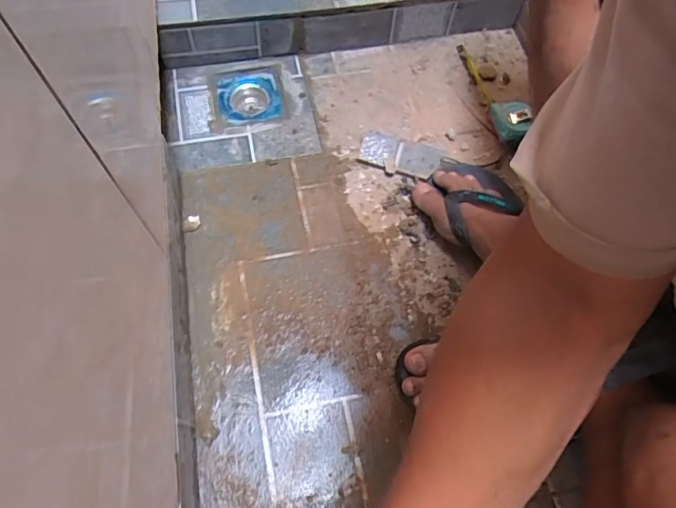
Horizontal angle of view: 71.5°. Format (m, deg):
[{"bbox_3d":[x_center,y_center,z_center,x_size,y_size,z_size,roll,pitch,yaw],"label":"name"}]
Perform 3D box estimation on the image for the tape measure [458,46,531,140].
[{"bbox_3d":[0.254,-0.269,0.754,0.066,0.039,0.215,-7,65,-6],"label":"tape measure"}]

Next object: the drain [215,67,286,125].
[{"bbox_3d":[-0.143,-0.246,0.766,0.103,0.039,0.109,-12,67,-8],"label":"drain"}]

